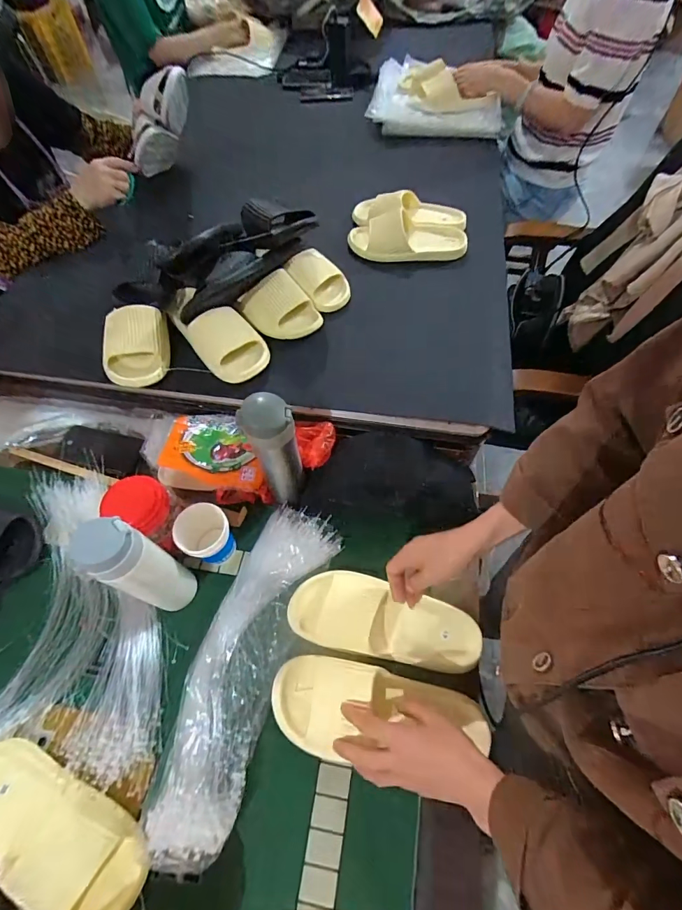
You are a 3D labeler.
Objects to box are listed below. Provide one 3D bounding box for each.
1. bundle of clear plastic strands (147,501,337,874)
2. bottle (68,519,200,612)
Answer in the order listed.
[{"bbox_3d":[-0.126,0.259,0.531,0.121,0.039,0.405,17,61,11],"label":"bundle of clear plastic strands"},{"bbox_3d":[-0.243,0.146,0.505,0.054,0.230,0.063,21,62,13],"label":"bottle"}]

